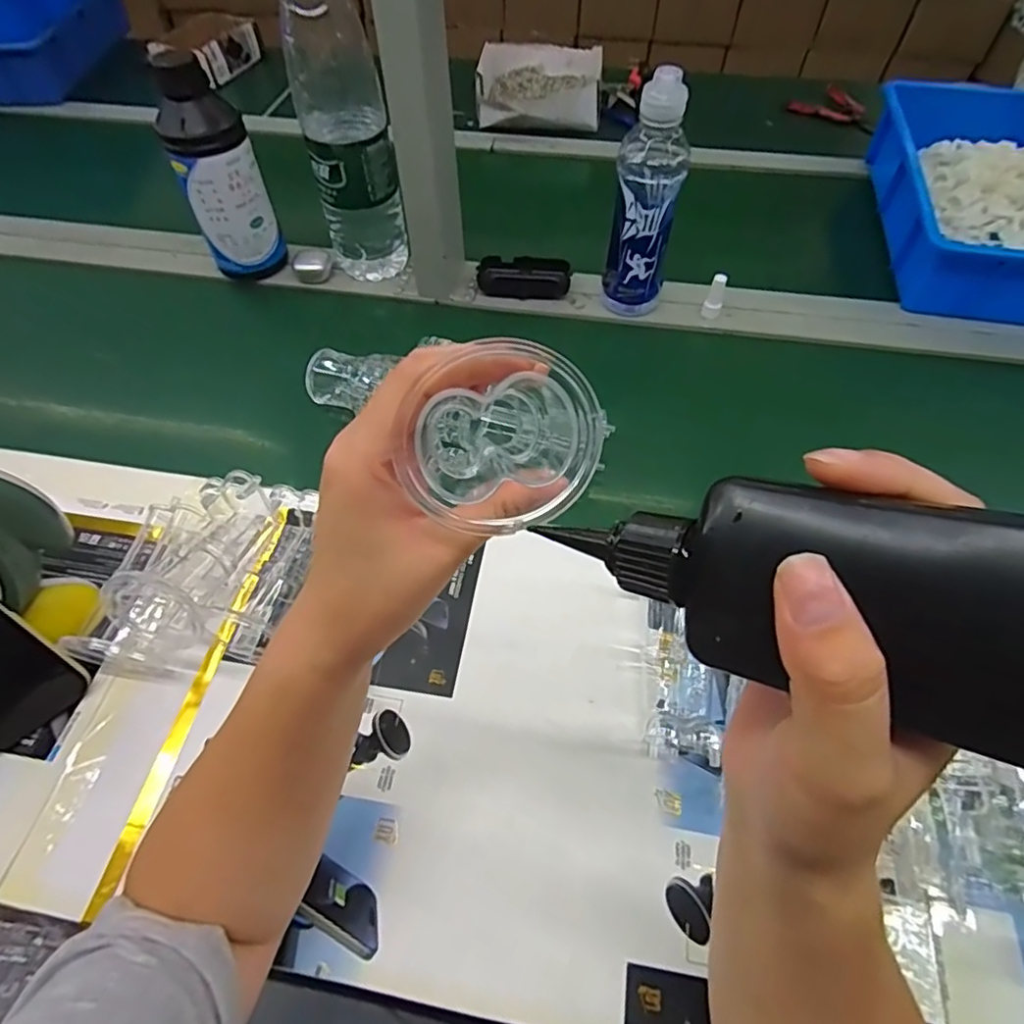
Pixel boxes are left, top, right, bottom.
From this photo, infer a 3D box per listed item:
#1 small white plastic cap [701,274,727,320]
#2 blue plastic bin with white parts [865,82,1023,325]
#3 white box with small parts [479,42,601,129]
[{"bbox_3d":[0.232,-0.245,0.686,0.018,0.055,0.020,27,60,17],"label":"small white plastic cap"},{"bbox_3d":[0.620,-0.389,0.751,0.280,0.103,0.390,10,57,7],"label":"blue plastic bin with white parts"},{"bbox_3d":[0.047,-0.706,0.988,0.200,0.050,0.212,3,56,2],"label":"white box with small parts"}]

